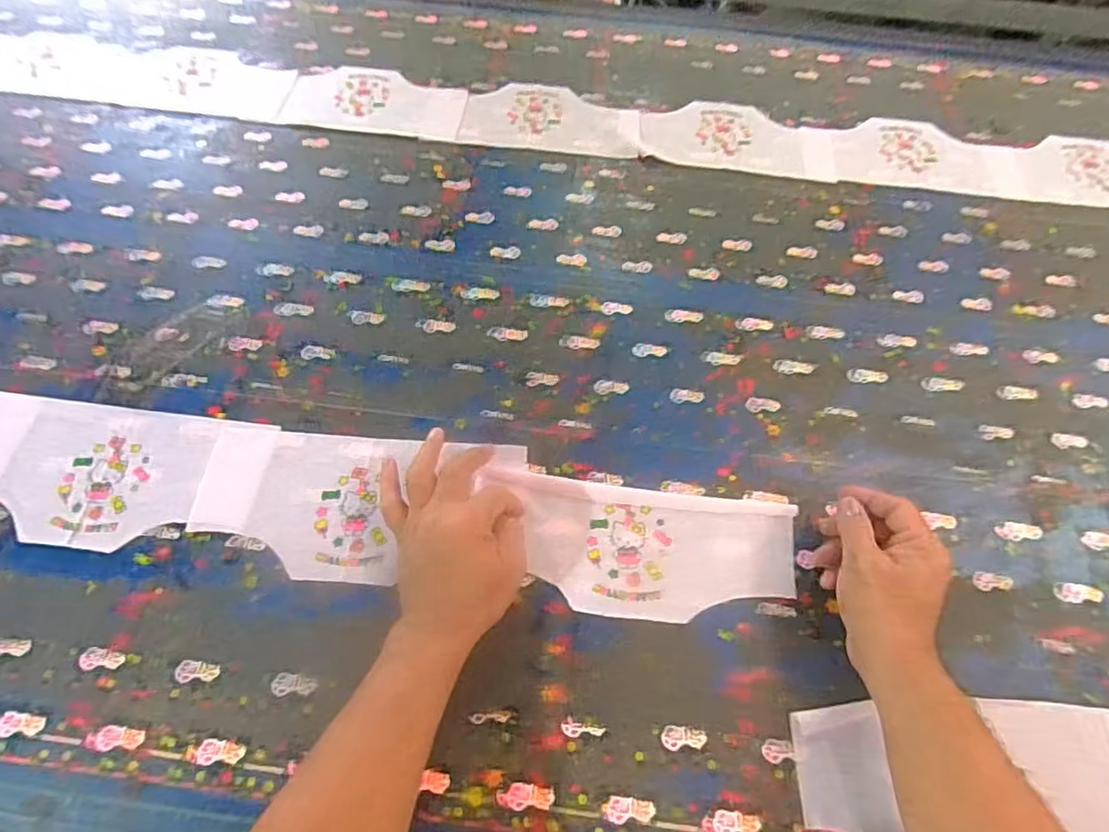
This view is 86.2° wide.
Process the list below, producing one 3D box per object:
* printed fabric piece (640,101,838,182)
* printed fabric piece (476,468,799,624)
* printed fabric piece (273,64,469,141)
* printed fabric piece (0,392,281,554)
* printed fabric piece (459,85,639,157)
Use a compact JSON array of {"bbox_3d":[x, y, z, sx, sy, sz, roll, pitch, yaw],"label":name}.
[{"bbox_3d":[0.243,-0.376,0.792,0.248,0.006,0.135,8,60,3],"label":"printed fabric piece"},{"bbox_3d":[0.073,0.116,0.516,0.267,0.007,0.114,7,61,2],"label":"printed fabric piece"},{"bbox_3d":[-0.240,-0.431,0.808,0.237,0.004,0.138,8,60,3],"label":"printed fabric piece"},{"bbox_3d":[-0.407,0.050,0.533,0.282,0.009,0.132,7,60,2],"label":"printed fabric piece"},{"bbox_3d":[-0.003,-0.401,0.798,0.235,0.006,0.132,8,60,2],"label":"printed fabric piece"}]

